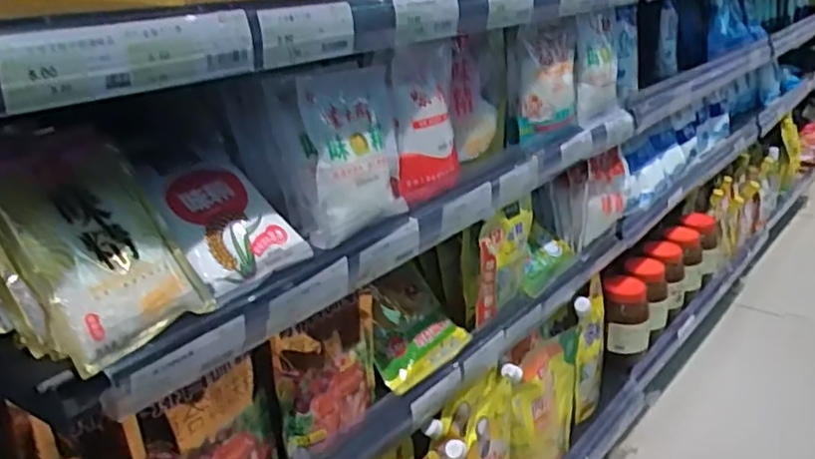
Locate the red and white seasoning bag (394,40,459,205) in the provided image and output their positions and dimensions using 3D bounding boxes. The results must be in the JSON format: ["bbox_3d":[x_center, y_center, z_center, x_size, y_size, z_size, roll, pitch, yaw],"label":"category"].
[{"bbox_3d":[0.020,-0.106,0.676,0.016,0.141,0.102,14,27,33],"label":"red and white seasoning bag"}]

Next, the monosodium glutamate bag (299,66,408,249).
[{"bbox_3d":[-0.046,-0.068,0.599,0.022,0.140,0.109,13,26,31],"label":"monosodium glutamate bag"}]

